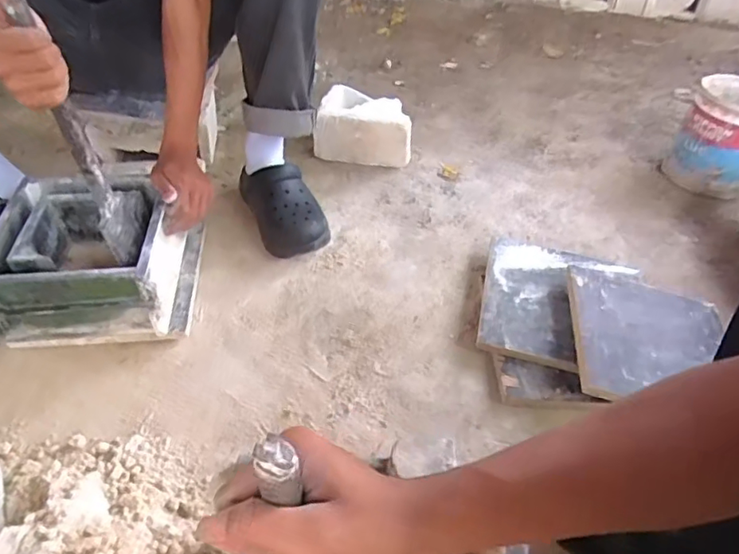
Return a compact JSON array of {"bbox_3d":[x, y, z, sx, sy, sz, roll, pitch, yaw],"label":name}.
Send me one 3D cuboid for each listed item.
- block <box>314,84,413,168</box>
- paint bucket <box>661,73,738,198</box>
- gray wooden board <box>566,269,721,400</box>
[{"bbox_3d":[-0.011,-0.315,1.186,0.194,0.117,0.128,5,45,0],"label":"block"},{"bbox_3d":[0.746,-0.292,1.164,0.171,0.193,0.190,31,51,24],"label":"paint bucket"},{"bbox_3d":[0.417,0.090,0.827,0.247,0.020,0.243,17,44,-4],"label":"gray wooden board"}]

